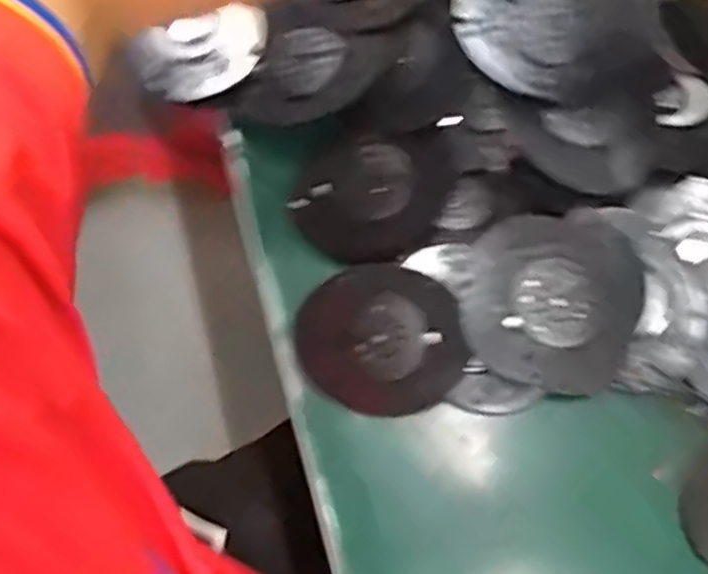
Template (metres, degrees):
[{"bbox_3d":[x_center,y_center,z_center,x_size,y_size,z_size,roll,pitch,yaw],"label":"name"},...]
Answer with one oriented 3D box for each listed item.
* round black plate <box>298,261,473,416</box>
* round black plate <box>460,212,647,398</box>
[{"bbox_3d":[0.013,0.026,0.369,0.076,0.007,0.071,-1,87,14],"label":"round black plate"},{"bbox_3d":[0.093,0.004,0.361,0.081,0.009,0.080,10,75,3],"label":"round black plate"}]

